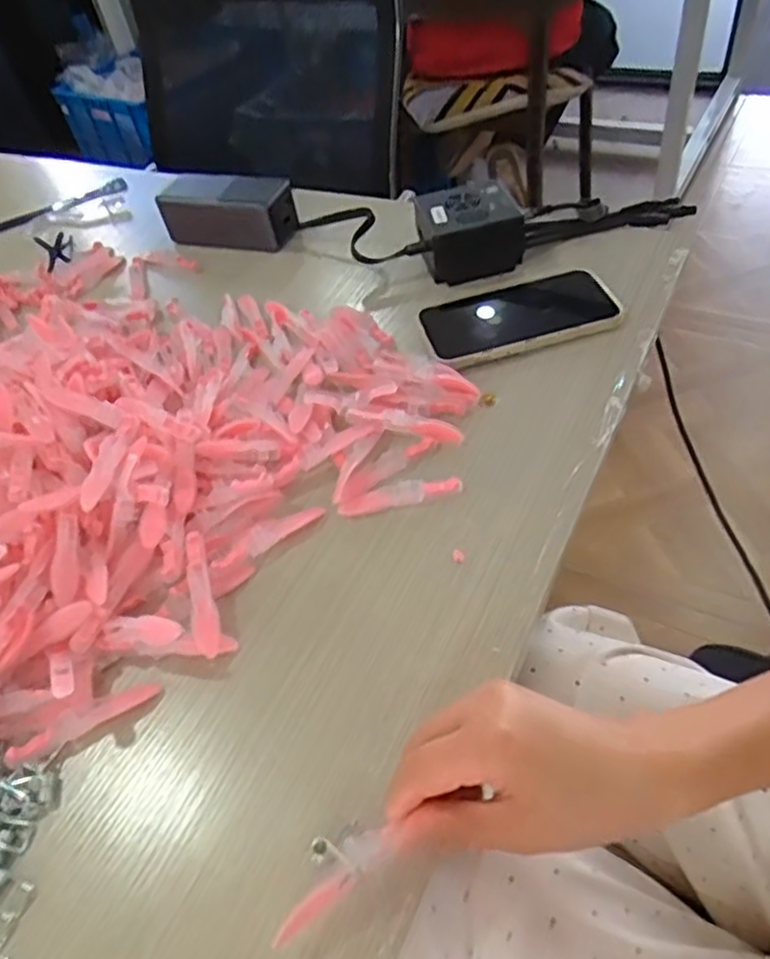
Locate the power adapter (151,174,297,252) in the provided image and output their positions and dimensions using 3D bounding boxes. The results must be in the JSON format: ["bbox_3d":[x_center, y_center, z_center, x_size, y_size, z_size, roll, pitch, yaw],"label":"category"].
[{"bbox_3d":[-0.151,-0.260,0.658,0.130,0.051,0.053,12,55,17],"label":"power adapter"}]

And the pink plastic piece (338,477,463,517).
[{"bbox_3d":[0.010,0.009,0.428,0.076,0.008,0.017,-13,48,-2],"label":"pink plastic piece"}]

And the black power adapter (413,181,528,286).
[{"bbox_3d":[0.071,-0.204,0.570,0.084,0.056,0.065,-6,51,4],"label":"black power adapter"}]

